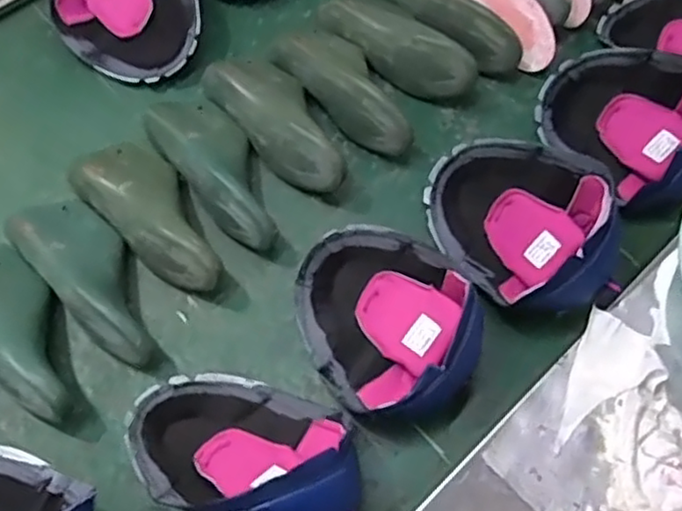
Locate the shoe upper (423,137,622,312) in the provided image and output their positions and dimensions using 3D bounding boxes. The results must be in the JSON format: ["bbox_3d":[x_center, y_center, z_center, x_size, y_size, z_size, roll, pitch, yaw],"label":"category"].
[{"bbox_3d":[0.183,-0.033,0.703,0.210,0.096,0.147,27,64,11],"label":"shoe upper"}]

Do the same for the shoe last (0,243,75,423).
[{"bbox_3d":[-0.321,0.070,0.664,0.086,0.068,0.215,-40,71,-21],"label":"shoe last"}]

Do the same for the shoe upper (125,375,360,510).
[{"bbox_3d":[-0.085,0.173,0.600,0.221,0.101,0.138,15,63,5],"label":"shoe upper"}]

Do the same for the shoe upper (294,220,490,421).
[{"bbox_3d":[0.036,0.065,0.660,0.203,0.081,0.151,36,66,15],"label":"shoe upper"}]

